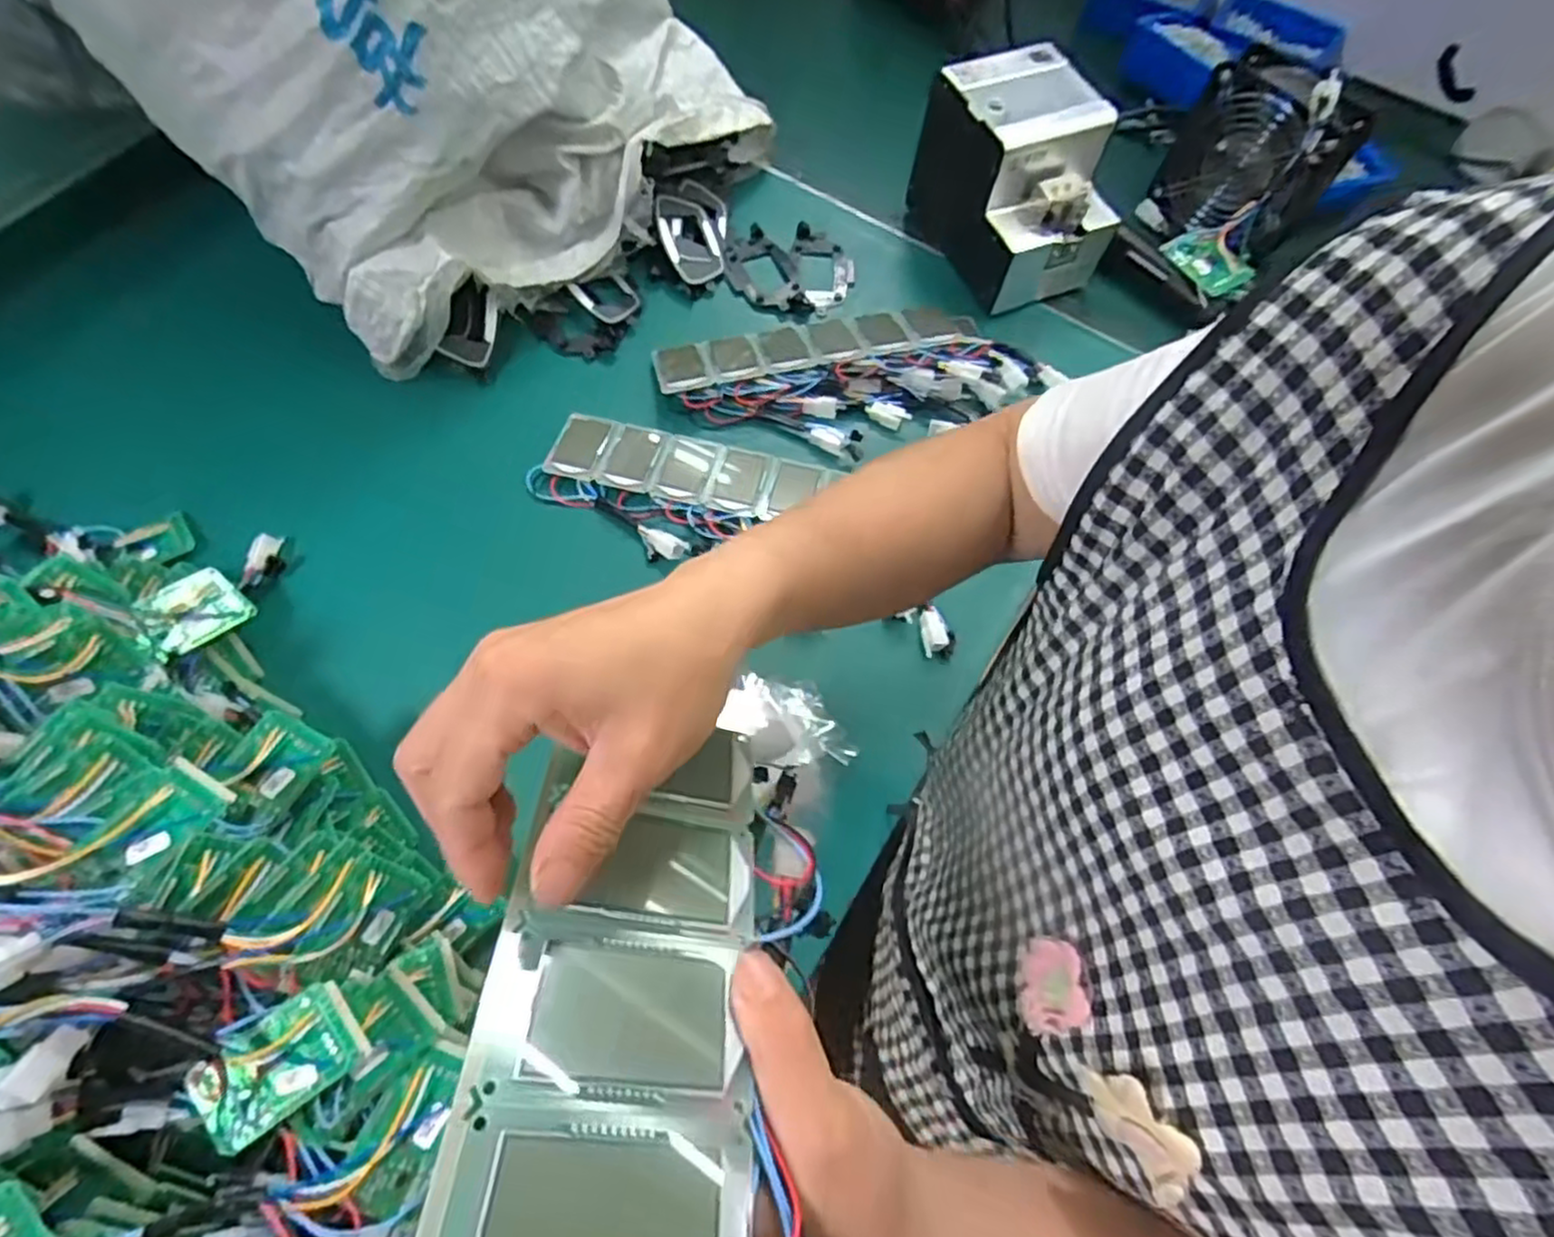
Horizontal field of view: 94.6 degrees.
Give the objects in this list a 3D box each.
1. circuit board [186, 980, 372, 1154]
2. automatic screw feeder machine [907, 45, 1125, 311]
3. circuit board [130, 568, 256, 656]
[{"bbox_3d":[-0.267,0.234,0.381,0.076,0.017,0.055,-35,73,-15],"label":"circuit board"},{"bbox_3d":[0.235,-0.433,0.710,0.136,0.143,0.194,-29,72,-13],"label":"automatic screw feeder machine"},{"bbox_3d":[-0.433,-0.006,0.531,0.052,0.007,0.066,47,41,-1],"label":"circuit board"}]

